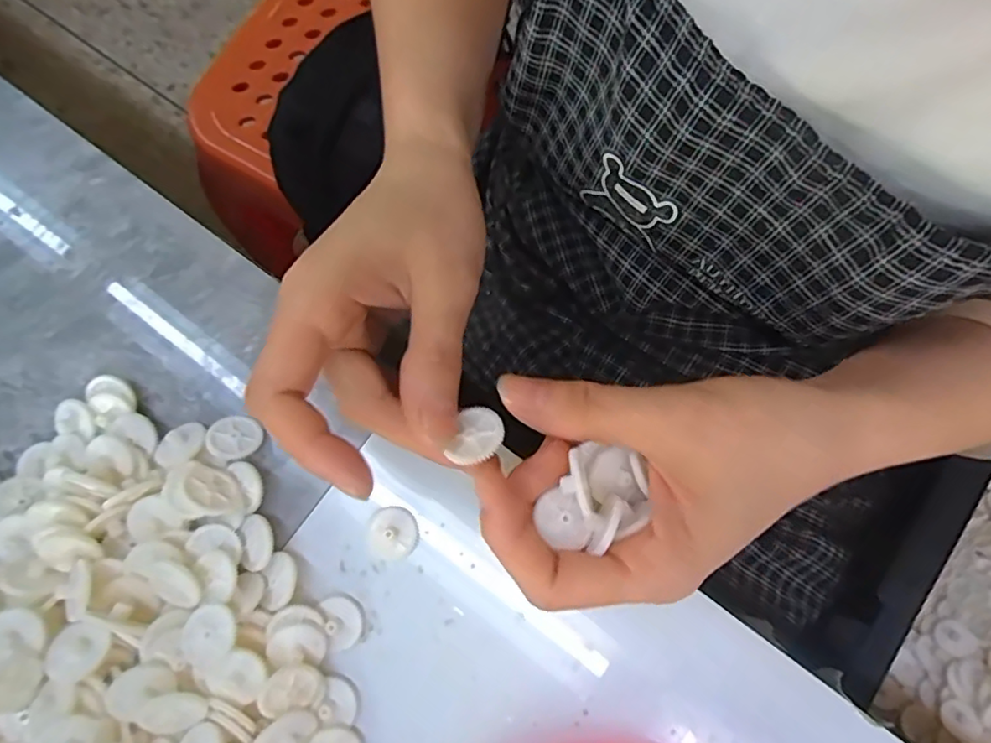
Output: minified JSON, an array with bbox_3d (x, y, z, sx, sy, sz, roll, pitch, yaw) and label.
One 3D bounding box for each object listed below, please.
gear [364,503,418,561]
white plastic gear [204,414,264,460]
[{"bbox_3d":[-0.044,0.067,0.247,0.022,0.007,0.021,0,75,2],"label":"gear"},{"bbox_3d":[-0.112,0.028,0.254,0.021,0.007,0.019,14,76,5],"label":"white plastic gear"}]

